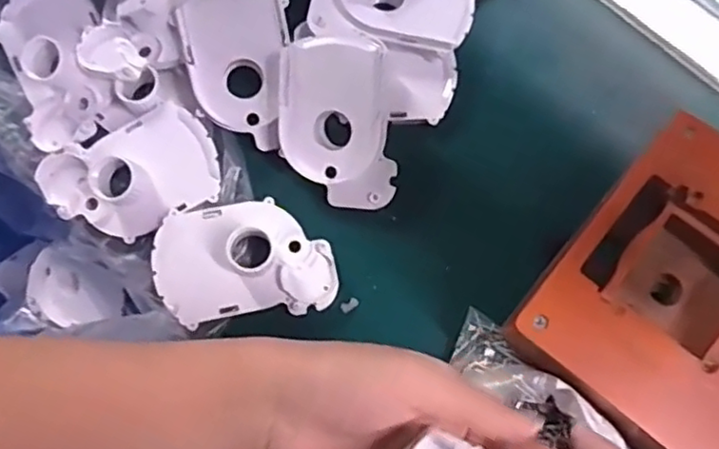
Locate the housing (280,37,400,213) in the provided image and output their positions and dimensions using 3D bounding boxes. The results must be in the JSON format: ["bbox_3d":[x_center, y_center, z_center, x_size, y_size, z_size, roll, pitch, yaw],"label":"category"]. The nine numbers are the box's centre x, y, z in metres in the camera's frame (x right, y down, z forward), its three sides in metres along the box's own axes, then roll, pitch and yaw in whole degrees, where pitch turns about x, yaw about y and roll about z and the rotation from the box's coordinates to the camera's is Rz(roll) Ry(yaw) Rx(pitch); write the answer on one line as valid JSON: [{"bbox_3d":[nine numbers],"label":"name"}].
[{"bbox_3d":[-0.013,-0.060,0.389,0.068,0.012,0.100,-5,99,10],"label":"housing"}]

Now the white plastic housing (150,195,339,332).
[{"bbox_3d":[-0.068,0.020,0.386,0.101,0.017,0.069,-9,75,-2],"label":"white plastic housing"}]

